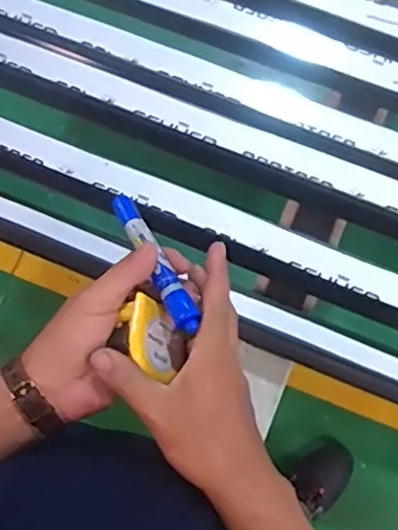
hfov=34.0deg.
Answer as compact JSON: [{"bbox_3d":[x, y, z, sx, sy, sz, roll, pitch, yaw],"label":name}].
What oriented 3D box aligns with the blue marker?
[{"bbox_3d":[-0.036,-0.005,0.505,0.019,0.014,0.136,-28,59,-6],"label":"blue marker"}]

